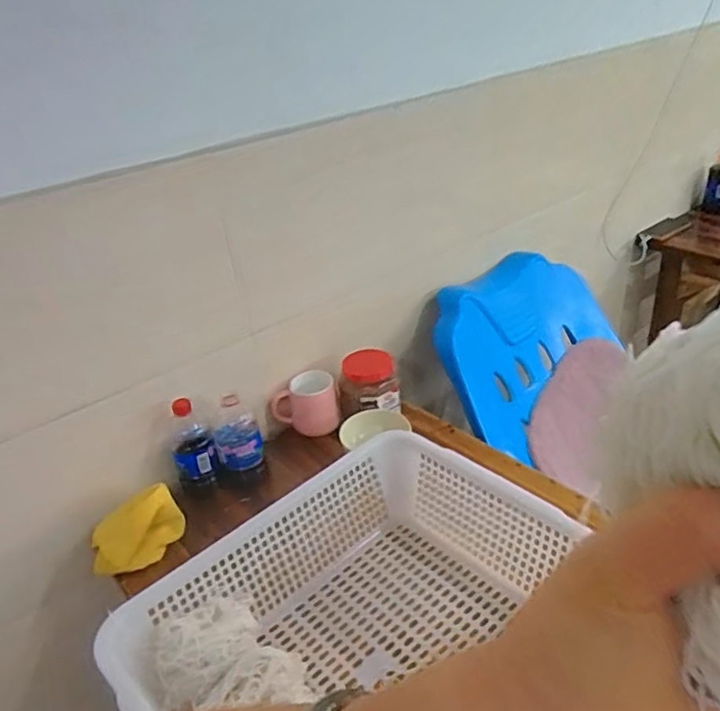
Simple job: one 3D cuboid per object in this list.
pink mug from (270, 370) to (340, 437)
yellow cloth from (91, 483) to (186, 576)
[{"bbox_3d":[-0.098,0.092,1.119,0.120,0.092,0.077,-8,31,-2],"label":"pink mug"},{"bbox_3d":[-0.320,0.258,0.889,0.143,0.090,0.030,-36,11,-4],"label":"yellow cloth"}]

